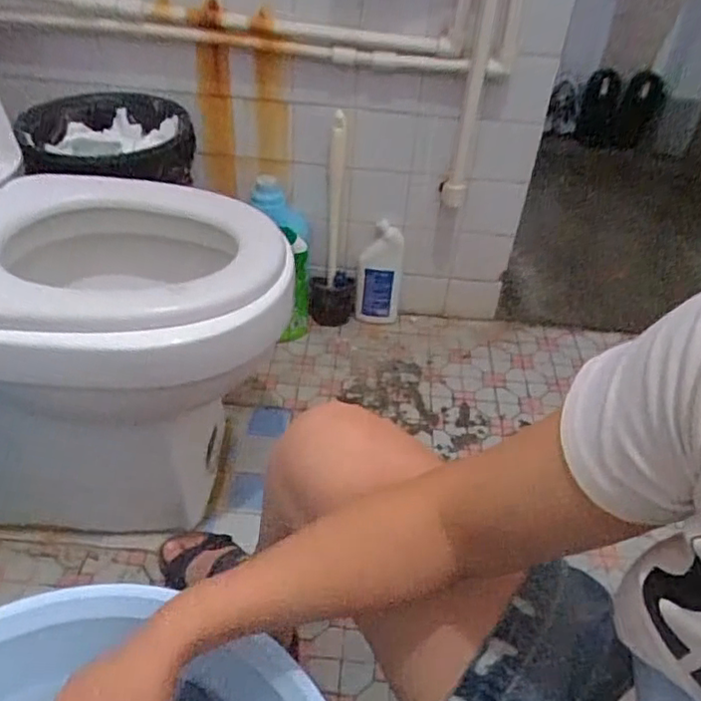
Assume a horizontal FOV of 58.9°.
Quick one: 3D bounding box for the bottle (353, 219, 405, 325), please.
[{"bbox_3d":[0.060,-0.146,1.284,0.093,0.210,0.047,7,39,0],"label":"bottle"}]

